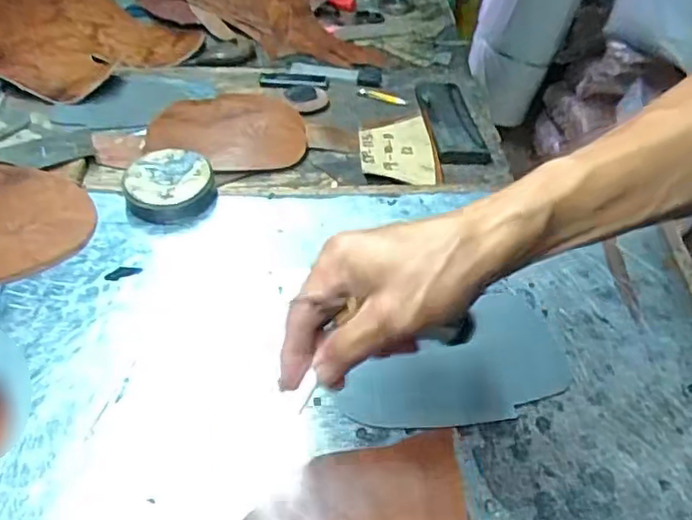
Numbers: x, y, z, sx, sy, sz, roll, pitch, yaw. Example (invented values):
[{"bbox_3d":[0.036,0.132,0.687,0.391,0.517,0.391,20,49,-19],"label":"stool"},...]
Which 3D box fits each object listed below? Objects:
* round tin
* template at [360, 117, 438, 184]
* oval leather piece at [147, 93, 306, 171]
[{"bbox_3d":[-0.157,-0.065,0.563,0.076,0.036,0.067,-11,45,-13],"label":"round tin"},{"bbox_3d":[0.051,-0.117,0.652,0.072,0.013,0.112,-1,44,-2],"label":"template"},{"bbox_3d":[-0.125,-0.138,0.659,0.160,0.024,0.115,2,44,1],"label":"oval leather piece"}]

